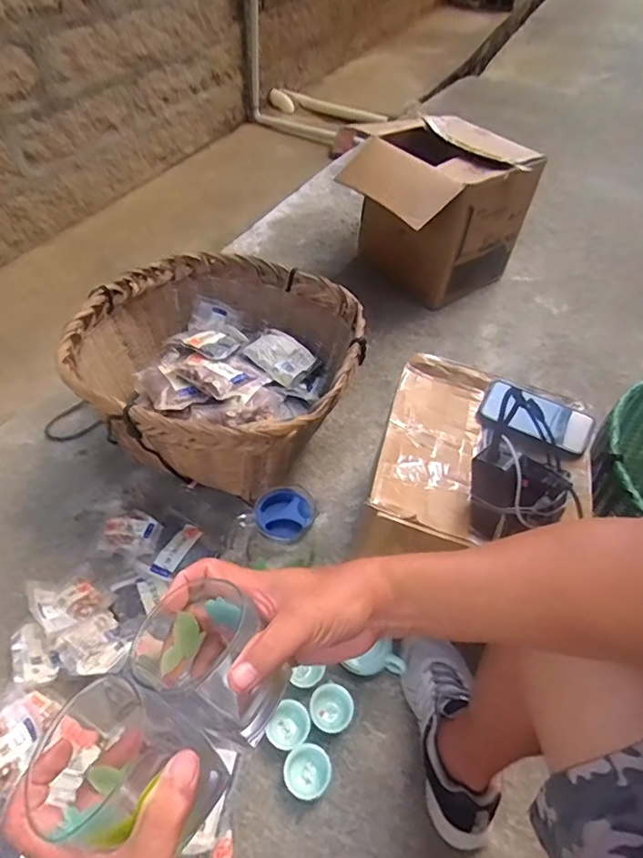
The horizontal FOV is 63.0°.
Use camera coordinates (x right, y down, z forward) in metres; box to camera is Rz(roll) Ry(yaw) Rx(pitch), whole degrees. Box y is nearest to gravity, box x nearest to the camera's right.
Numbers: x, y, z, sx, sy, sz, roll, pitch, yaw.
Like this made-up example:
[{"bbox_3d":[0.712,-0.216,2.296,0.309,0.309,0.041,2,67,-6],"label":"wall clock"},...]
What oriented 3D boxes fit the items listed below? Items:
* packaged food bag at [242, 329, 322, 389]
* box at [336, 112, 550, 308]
[{"bbox_3d":[-0.086,-0.151,1.118,0.132,0.025,0.106,44,65,5],"label":"packaged food bag"},{"bbox_3d":[0.294,-0.609,1.509,0.460,0.383,0.396,-34,60,-29],"label":"box"}]

